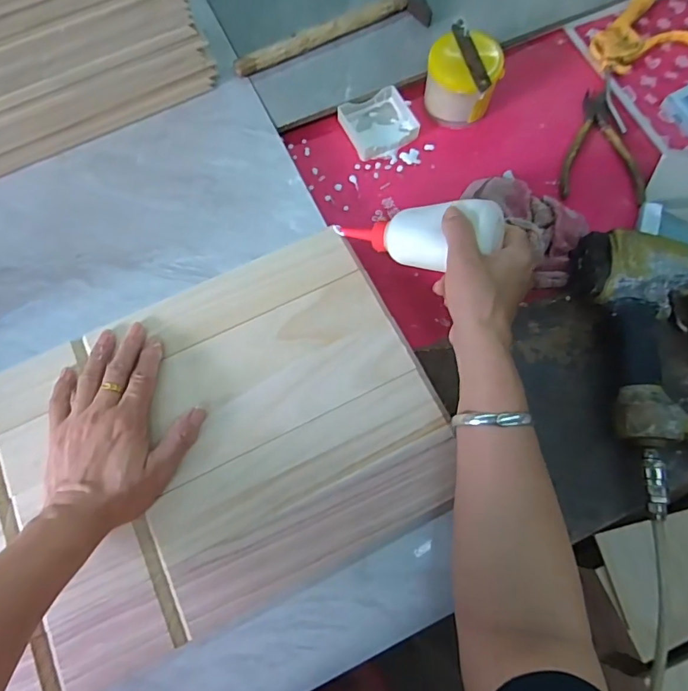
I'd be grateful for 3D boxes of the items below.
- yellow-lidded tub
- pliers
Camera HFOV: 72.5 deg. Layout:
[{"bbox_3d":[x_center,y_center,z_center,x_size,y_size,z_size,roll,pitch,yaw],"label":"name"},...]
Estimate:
[{"bbox_3d":[0.132,-0.296,0.532,0.076,0.069,0.071,0,72,0],"label":"yellow-lidded tub"},{"bbox_3d":[0.292,-0.231,0.534,0.086,0.015,0.152,8,72,2],"label":"pliers"}]

